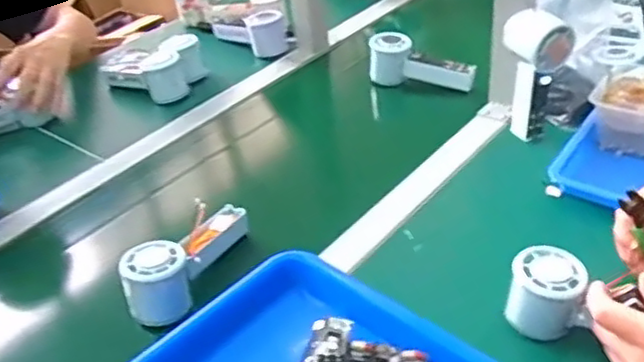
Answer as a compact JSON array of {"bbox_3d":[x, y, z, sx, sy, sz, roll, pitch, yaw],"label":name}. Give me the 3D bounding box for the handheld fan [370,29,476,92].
[{"bbox_3d":[0.142,-0.161,0.936,0.150,0.065,0.041,18,41,13],"label":"handheld fan"}]

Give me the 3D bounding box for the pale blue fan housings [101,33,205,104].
[{"bbox_3d":[-0.255,-0.177,0.994,0.147,0.057,0.102,16,42,29],"label":"pale blue fan housings"}]

